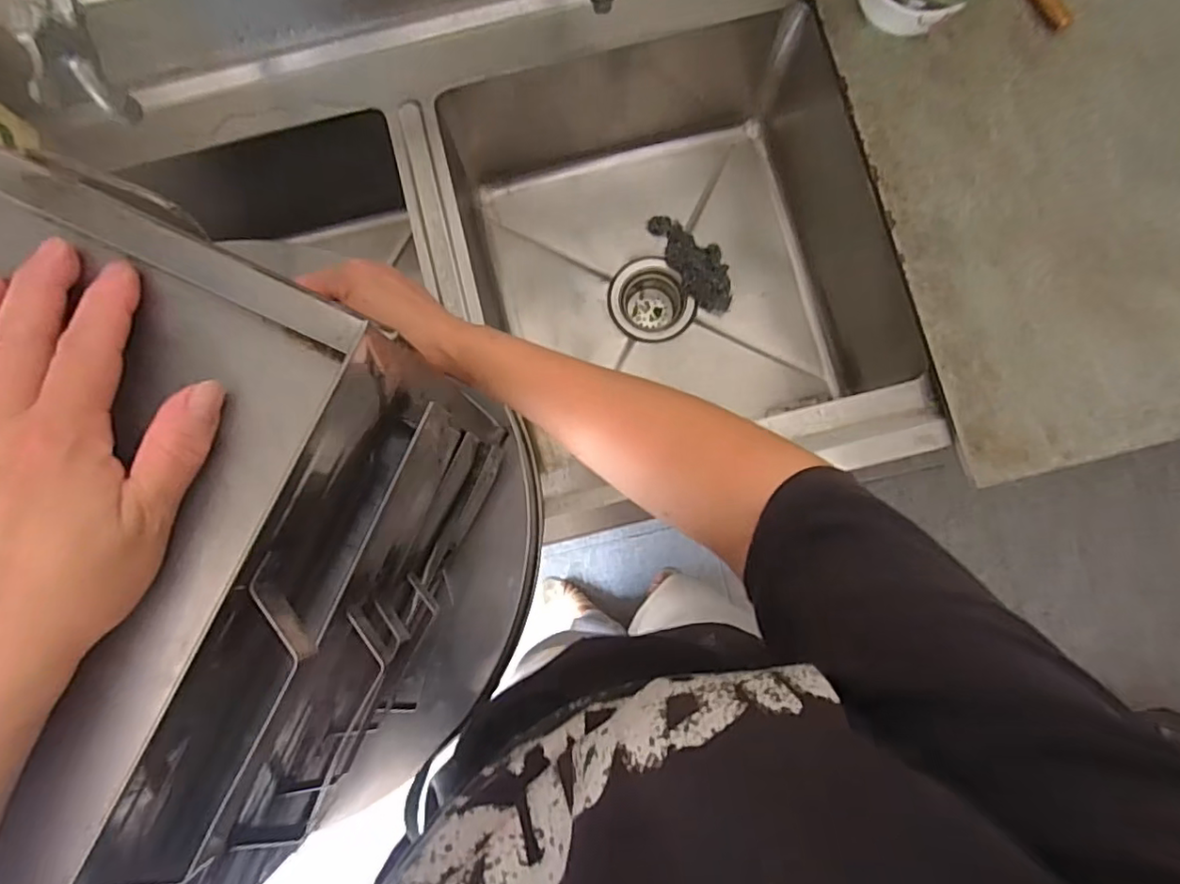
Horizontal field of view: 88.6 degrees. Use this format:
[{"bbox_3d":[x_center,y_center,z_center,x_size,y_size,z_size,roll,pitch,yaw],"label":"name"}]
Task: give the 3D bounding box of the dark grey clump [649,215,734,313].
[{"bbox_3d":[0.135,-0.239,0.785,0.061,0.035,0.154,-26,84,-2],"label":"dark grey clump"}]

